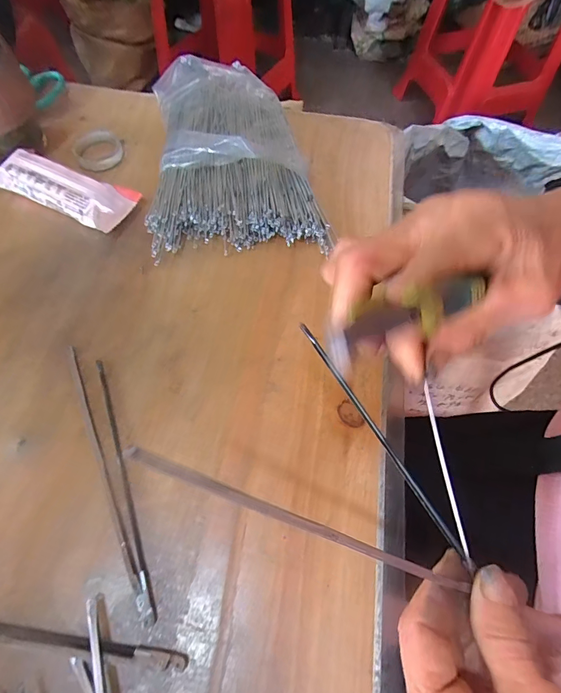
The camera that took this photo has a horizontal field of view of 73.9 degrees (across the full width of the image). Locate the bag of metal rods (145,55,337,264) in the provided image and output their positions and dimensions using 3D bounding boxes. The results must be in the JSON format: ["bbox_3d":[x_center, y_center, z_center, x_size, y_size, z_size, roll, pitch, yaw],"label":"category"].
[{"bbox_3d":[-0.045,-0.189,0.354,0.150,0.041,0.232,-6,64,-4],"label":"bag of metal rods"}]

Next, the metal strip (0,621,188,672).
[{"bbox_3d":[-0.143,0.156,0.201,0.185,0.004,0.009,8,64,2],"label":"metal strip"}]

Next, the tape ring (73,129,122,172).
[{"bbox_3d":[-0.181,-0.195,0.368,0.042,0.010,0.044,-4,64,-4],"label":"tape ring"}]

